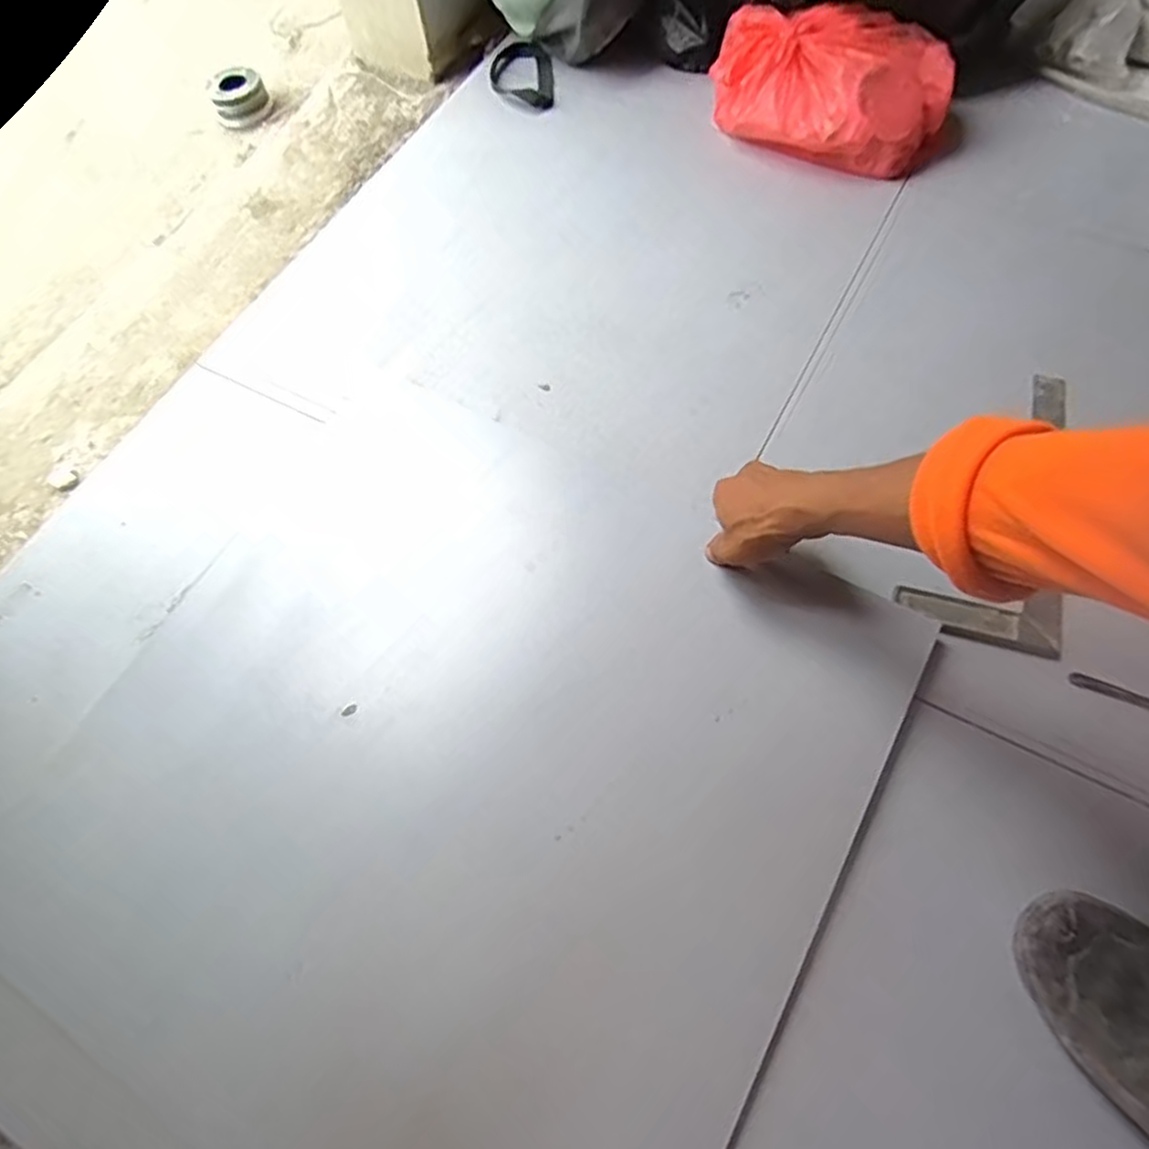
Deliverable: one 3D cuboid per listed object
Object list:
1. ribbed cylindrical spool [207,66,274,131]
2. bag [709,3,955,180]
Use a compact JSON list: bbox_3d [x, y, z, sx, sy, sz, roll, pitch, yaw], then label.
[{"bbox_3d":[-0.511,-0.730,1.112,0.088,0.050,0.080,-1,64,3],"label":"ribbed cylindrical spool"},{"bbox_3d":[0.303,-0.587,0.878,0.278,0.103,0.169,16,66,11],"label":"bag"}]

